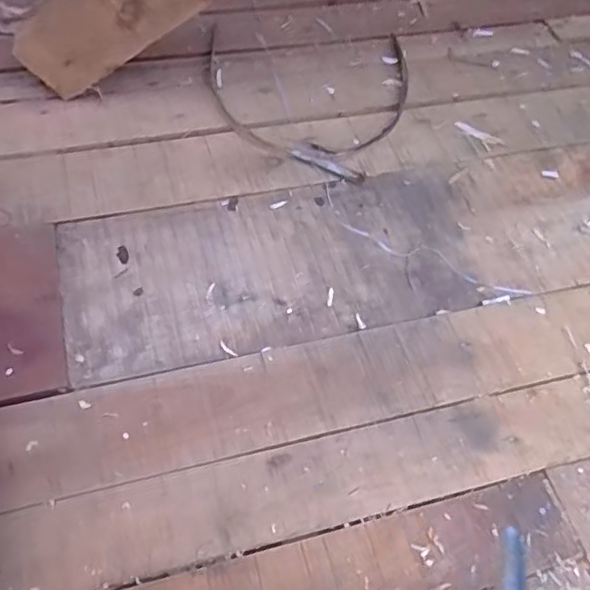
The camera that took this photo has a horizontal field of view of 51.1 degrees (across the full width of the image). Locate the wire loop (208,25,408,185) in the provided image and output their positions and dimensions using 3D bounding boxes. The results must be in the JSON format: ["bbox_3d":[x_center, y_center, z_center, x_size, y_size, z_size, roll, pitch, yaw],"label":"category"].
[{"bbox_3d":[0.008,-0.285,0.809,0.278,0.016,0.289,21,55,10],"label":"wire loop"}]

